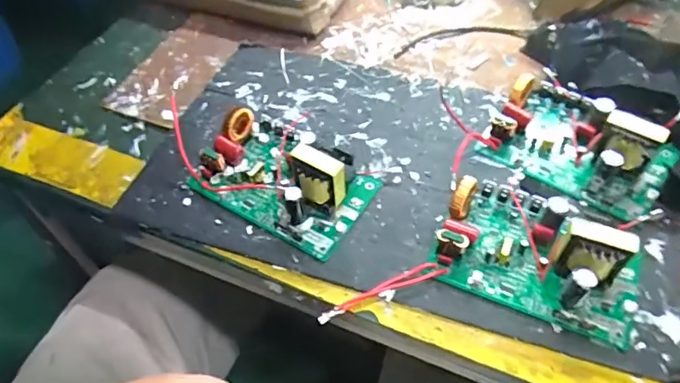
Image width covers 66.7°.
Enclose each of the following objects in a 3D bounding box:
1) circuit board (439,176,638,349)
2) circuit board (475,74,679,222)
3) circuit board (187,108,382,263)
[{"bbox_3d":[0.153,0.039,0.387,0.149,0.053,0.096,21,57,17],"label":"circuit board"},{"bbox_3d":[0.210,-0.049,0.446,0.148,0.055,0.102,32,61,23],"label":"circuit board"},{"bbox_3d":[-0.050,-0.023,0.441,0.152,0.051,0.097,25,59,20],"label":"circuit board"}]

